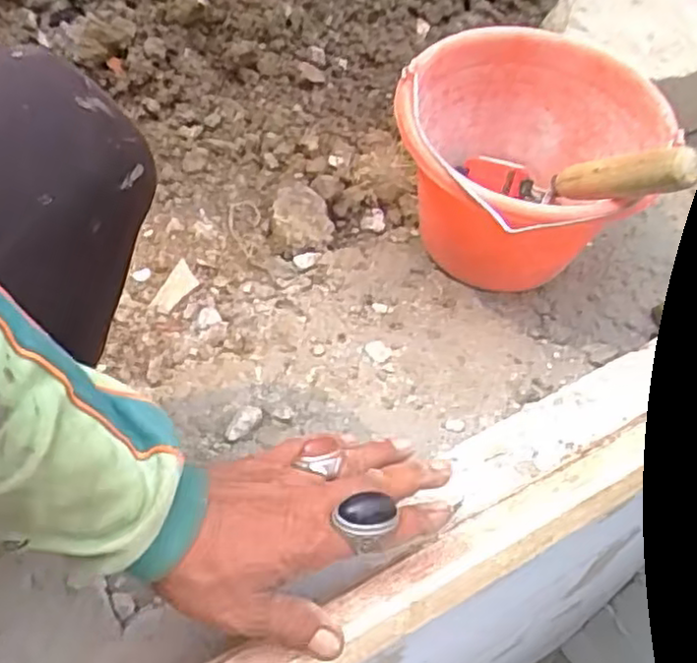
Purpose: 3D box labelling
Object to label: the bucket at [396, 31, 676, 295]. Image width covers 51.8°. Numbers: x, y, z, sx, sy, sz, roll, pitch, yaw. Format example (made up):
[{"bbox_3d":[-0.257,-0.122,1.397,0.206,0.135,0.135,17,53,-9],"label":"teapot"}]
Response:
[{"bbox_3d":[0.158,-0.146,0.690,0.221,0.177,0.252,32,55,20],"label":"bucket"}]

